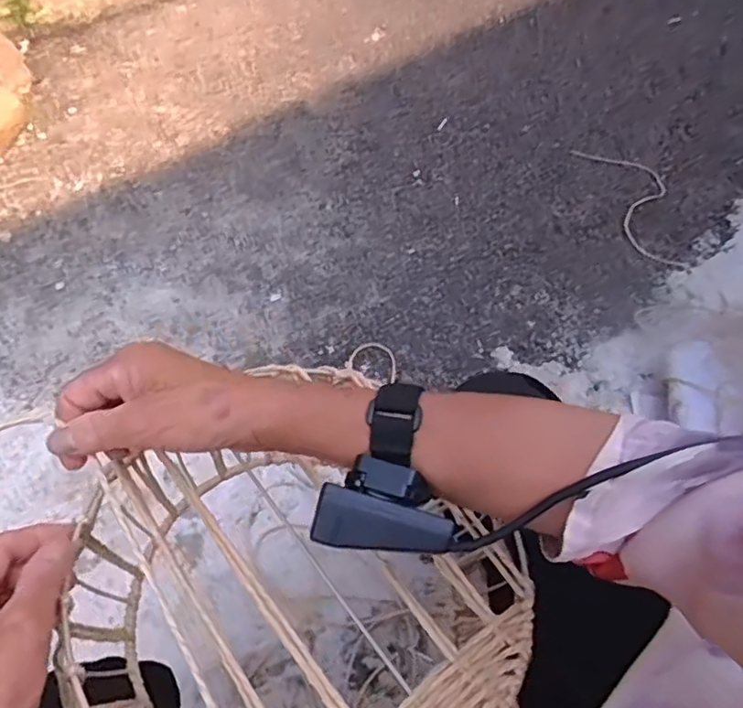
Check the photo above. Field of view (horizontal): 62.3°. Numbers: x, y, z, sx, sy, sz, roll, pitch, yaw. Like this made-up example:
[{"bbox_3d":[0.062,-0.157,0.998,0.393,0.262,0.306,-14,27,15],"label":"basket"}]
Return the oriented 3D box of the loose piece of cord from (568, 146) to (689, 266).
[{"bbox_3d":[0.572,-0.324,1.310,0.162,0.015,0.367,-14,57,-6],"label":"loose piece of cord"}]

